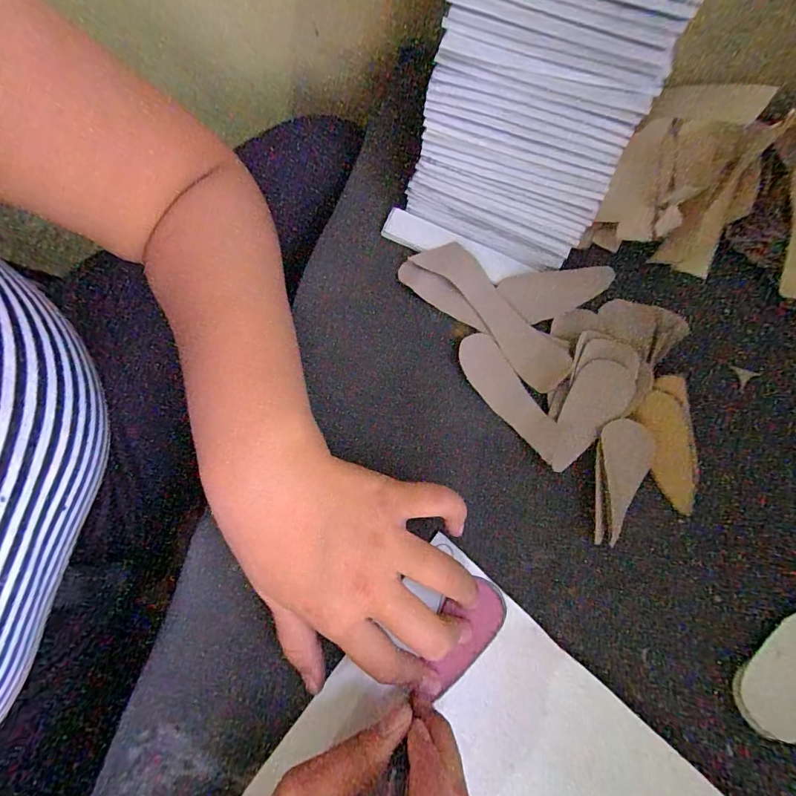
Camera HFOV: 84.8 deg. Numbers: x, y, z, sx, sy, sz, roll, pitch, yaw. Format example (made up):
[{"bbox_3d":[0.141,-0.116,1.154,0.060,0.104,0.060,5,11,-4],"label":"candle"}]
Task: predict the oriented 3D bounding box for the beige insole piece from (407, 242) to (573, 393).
[{"bbox_3d":[0.060,-0.054,0.273,0.029,0.007,0.116,-39,79,-9],"label":"beige insole piece"}]

